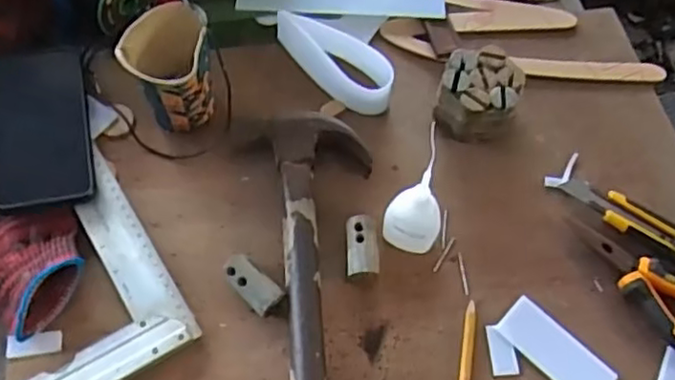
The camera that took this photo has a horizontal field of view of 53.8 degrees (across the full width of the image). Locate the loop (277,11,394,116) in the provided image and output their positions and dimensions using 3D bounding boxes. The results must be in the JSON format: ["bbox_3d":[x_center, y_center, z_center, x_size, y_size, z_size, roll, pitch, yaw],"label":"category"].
[{"bbox_3d":[-0.005,-0.124,0.620,0.130,0.047,0.039,37,68,15],"label":"loop"}]

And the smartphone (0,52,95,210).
[{"bbox_3d":[-0.256,-0.055,0.571,0.079,0.008,0.154,-9,62,-13],"label":"smartphone"}]

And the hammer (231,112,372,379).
[{"bbox_3d":[-0.011,0.063,0.527,0.107,0.027,0.283,-8,64,-7],"label":"hammer"}]

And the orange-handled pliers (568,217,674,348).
[{"bbox_3d":[0.255,0.078,0.537,0.048,0.020,0.148,-36,70,-18],"label":"orange-handled pliers"}]

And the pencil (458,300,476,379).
[{"bbox_3d":[0.099,0.130,0.511,0.010,0.004,0.092,10,63,3],"label":"pencil"}]

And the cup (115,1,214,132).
[{"bbox_3d":[-0.142,-0.102,0.571,0.073,0.091,0.086,-17,65,-11],"label":"cup"}]

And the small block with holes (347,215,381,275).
[{"bbox_3d":[0.020,0.046,0.544,0.025,0.022,0.052,0,63,-3],"label":"small block with holes"}]

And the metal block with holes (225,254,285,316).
[{"bbox_3d":[-0.067,0.075,0.523,0.025,0.022,0.051,-40,71,-20],"label":"metal block with holes"}]

